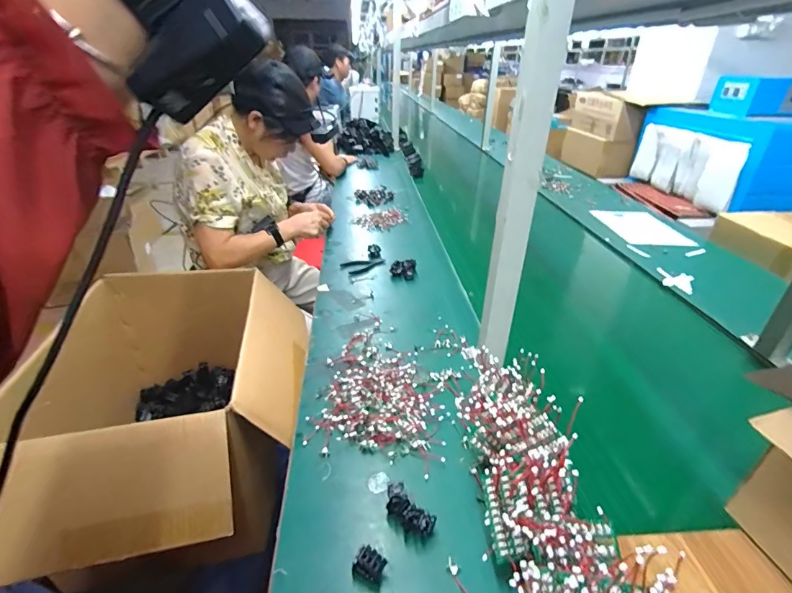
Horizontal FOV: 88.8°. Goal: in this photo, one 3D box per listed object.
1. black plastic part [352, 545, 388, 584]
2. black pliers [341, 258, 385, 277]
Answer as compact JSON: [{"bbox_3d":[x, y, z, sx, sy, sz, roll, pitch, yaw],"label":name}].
[{"bbox_3d":[-0.028,0.289,0.431,0.029,0.029,0.024,18,35,27],"label":"black plastic part"},{"bbox_3d":[-0.082,-0.081,1.056,0.112,0.005,0.079,-14,34,-23],"label":"black pliers"}]

